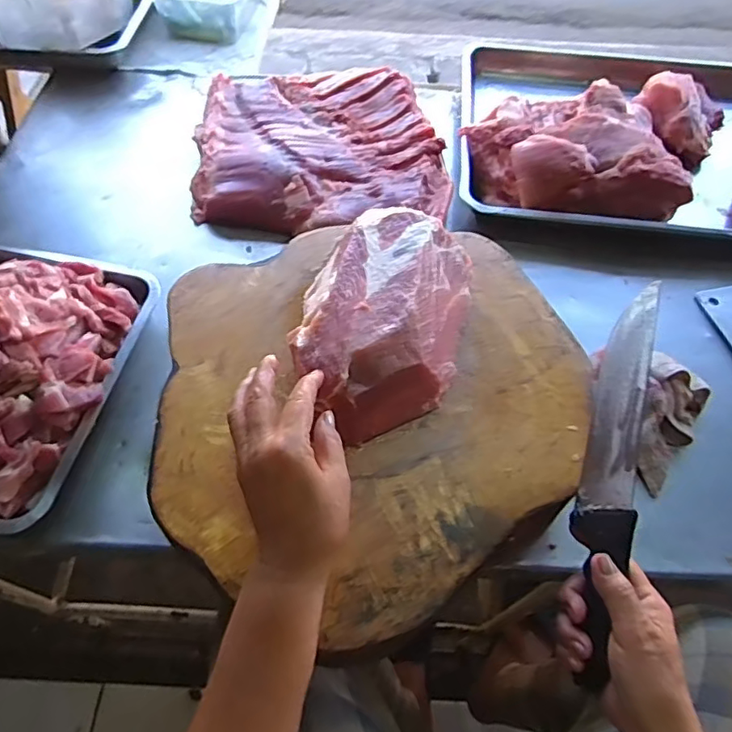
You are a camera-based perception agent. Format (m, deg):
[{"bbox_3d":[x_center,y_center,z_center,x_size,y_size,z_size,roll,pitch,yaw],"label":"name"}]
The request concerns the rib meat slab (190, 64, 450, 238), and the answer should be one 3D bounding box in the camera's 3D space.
[{"bbox_3d":[-0.064,-0.304,0.788,0.330,0.048,0.279,-2,60,-5],"label":"rib meat slab"}]

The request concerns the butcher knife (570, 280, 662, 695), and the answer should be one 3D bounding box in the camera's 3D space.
[{"bbox_3d":[0.201,0.093,0.465,0.024,0.051,0.312,15,82,-37],"label":"butcher knife"}]

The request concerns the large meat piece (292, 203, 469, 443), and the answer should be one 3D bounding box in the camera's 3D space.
[{"bbox_3d":[0.020,-0.044,0.515,0.136,0.064,0.218,15,60,5],"label":"large meat piece"}]

